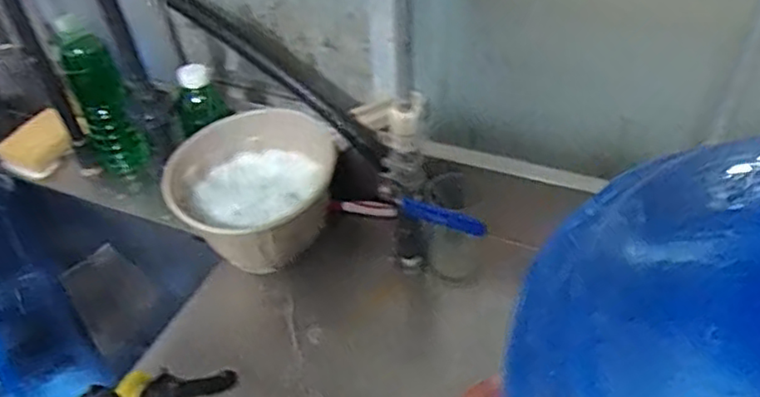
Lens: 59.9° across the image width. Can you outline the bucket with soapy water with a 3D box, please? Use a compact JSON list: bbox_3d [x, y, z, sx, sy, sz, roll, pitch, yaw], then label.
[{"bbox_3d":[-0.139,0.000,0.745,0.170,0.127,0.160,-2,43,2],"label":"bucket with soapy water"}]

